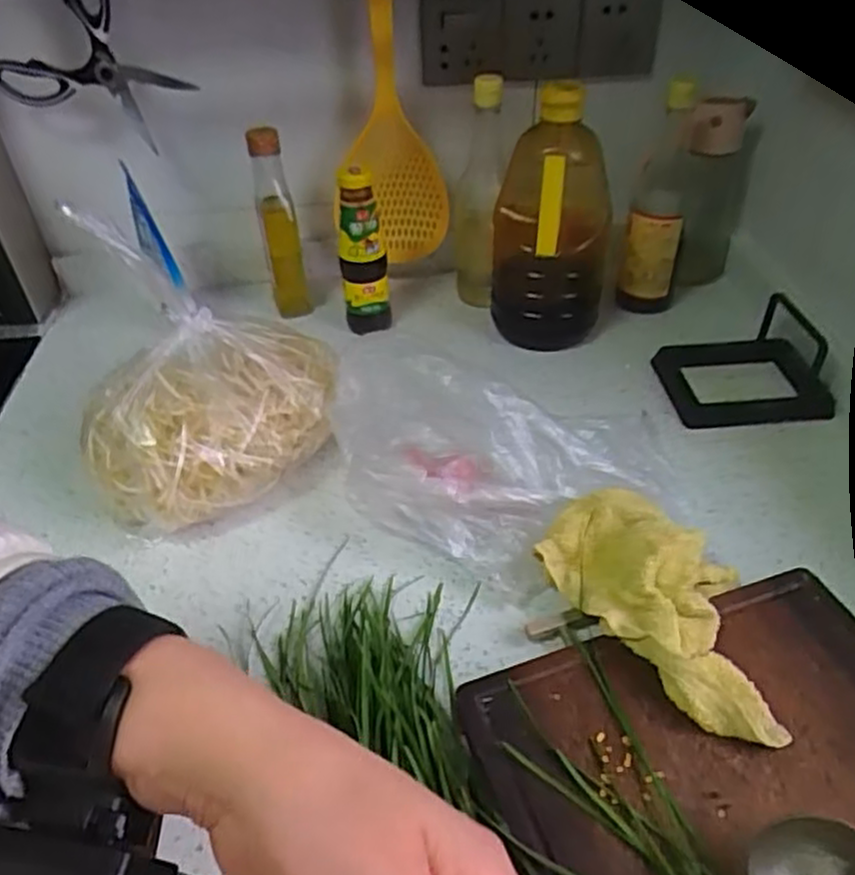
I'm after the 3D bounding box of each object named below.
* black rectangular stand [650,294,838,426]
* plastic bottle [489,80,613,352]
[{"bbox_3d":[0.341,-0.088,0.772,0.161,0.070,0.142,-3,41,-1],"label":"black rectangular stand"},{"bbox_3d":[0.137,-0.233,0.801,0.123,0.245,0.099,-1,41,1],"label":"plastic bottle"}]

